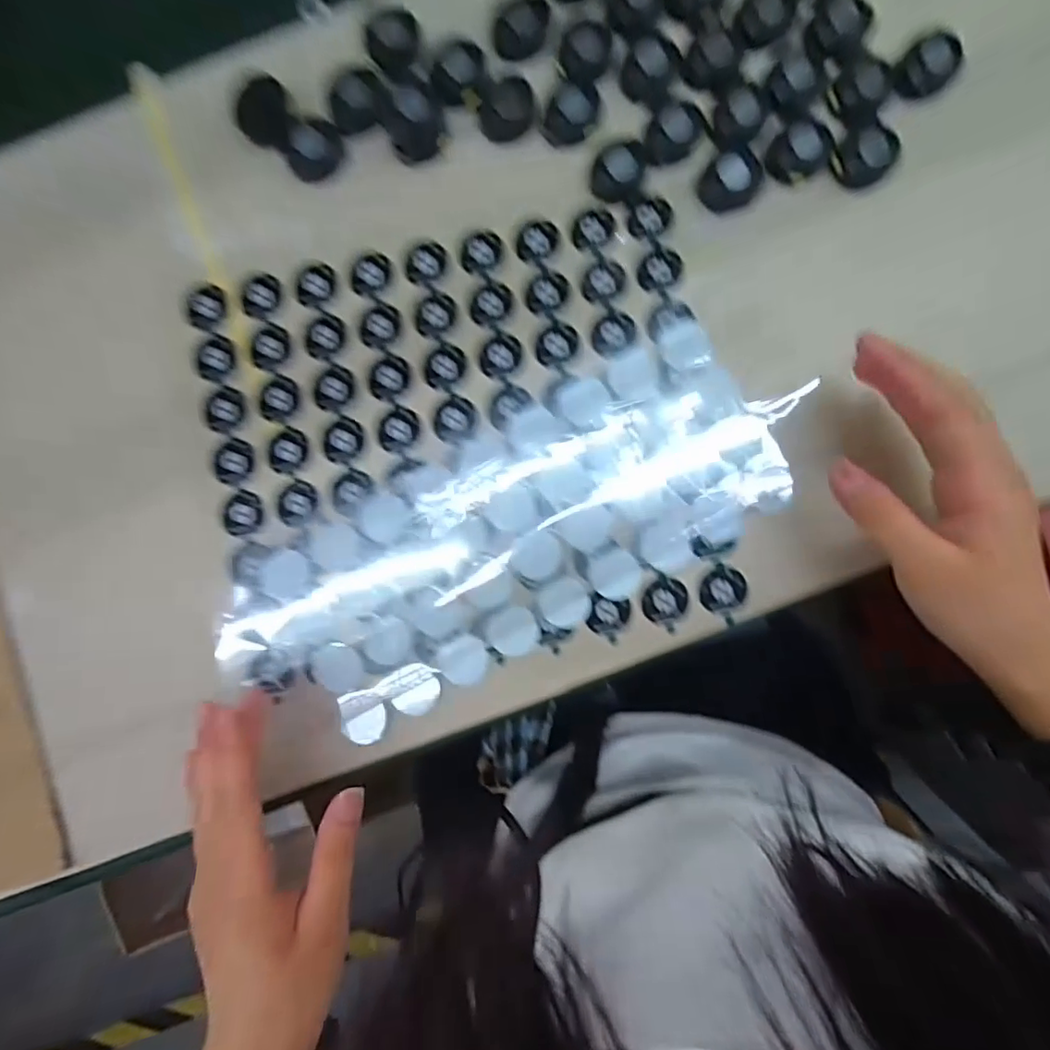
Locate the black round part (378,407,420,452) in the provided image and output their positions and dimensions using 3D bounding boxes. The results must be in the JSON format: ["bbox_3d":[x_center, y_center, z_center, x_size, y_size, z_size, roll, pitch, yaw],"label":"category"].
[{"bbox_3d":[-0.065,-0.049,0.289,0.019,0.004,0.023,25,90,1],"label":"black round part"}]

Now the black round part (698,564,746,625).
[{"bbox_3d":[0.099,0.033,0.281,0.022,0.004,0.025,26,90,1],"label":"black round part"}]

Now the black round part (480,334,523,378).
[{"bbox_3d":[-0.012,-0.086,0.288,0.020,0.004,0.022,0,90,1],"label":"black round part"}]

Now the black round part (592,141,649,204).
[{"bbox_3d":[0.047,-0.179,0.282,0.025,0.010,0.027,0,90,1],"label":"black round part"}]

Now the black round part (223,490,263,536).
[{"bbox_3d":[-0.145,-0.006,0.290,0.018,0.004,0.022,-7,90,1],"label":"black round part"}]

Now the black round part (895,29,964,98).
[{"bbox_3d":[0.198,-0.225,0.277,0.024,0.013,0.025,0,90,1],"label":"black round part"}]

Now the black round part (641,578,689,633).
[{"bbox_3d":[0.071,0.038,0.282,0.022,0.004,0.023,0,90,1],"label":"black round part"}]

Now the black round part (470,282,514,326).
[{"bbox_3d":[-0.017,-0.113,0.288,0.021,0.004,0.022,0,90,1],"label":"black round part"}]

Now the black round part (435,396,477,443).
[{"bbox_3d":[-0.036,-0.055,0.287,0.021,0.004,0.023,0,90,1],"label":"black round part"}]

